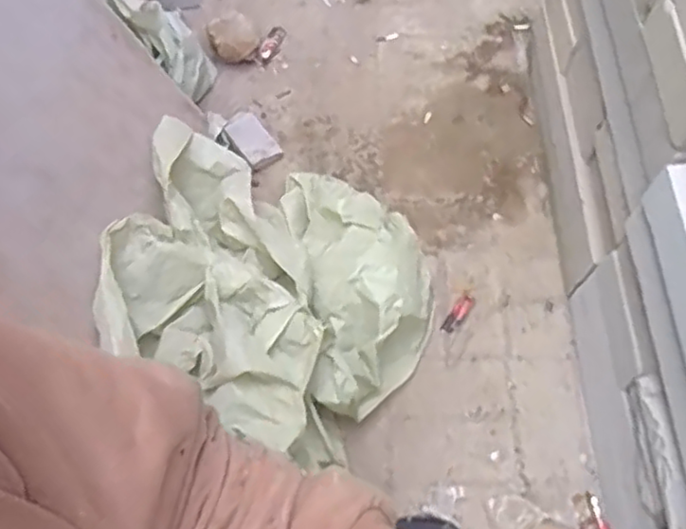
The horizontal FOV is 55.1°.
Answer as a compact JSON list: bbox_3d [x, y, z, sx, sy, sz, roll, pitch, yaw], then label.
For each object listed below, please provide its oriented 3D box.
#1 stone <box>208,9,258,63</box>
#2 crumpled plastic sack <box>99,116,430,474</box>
[{"bbox_3d":[-0.240,-0.495,1.428,0.093,0.080,0.064,-20,65,-10],"label":"stone"},{"bbox_3d":[-0.102,0.018,1.080,0.479,0.256,0.476,8,64,4],"label":"crumpled plastic sack"}]

